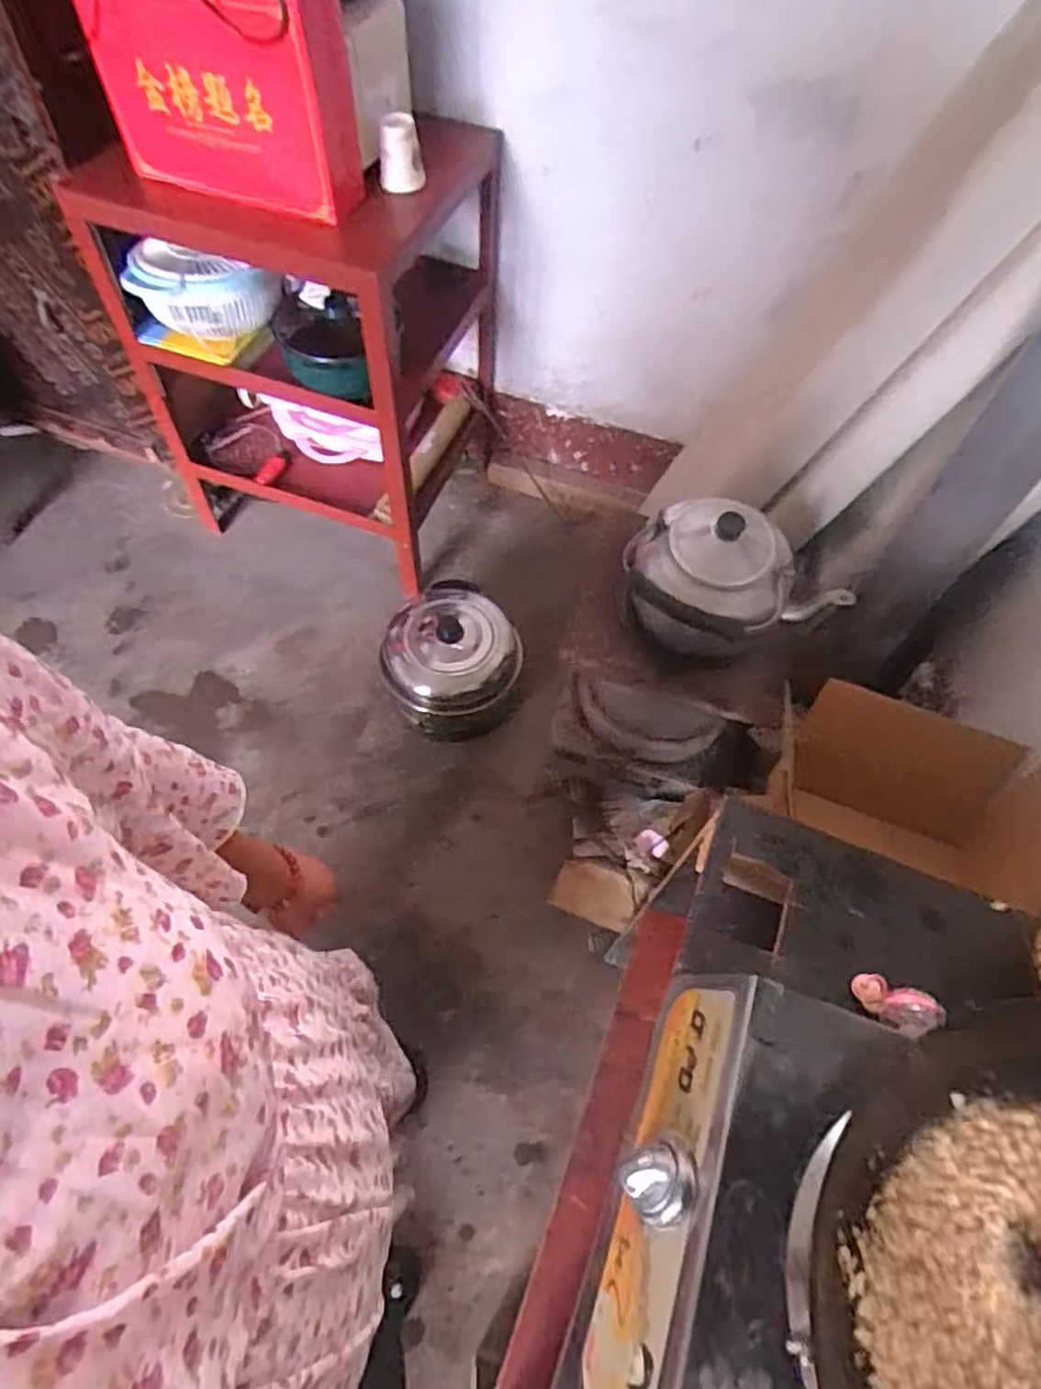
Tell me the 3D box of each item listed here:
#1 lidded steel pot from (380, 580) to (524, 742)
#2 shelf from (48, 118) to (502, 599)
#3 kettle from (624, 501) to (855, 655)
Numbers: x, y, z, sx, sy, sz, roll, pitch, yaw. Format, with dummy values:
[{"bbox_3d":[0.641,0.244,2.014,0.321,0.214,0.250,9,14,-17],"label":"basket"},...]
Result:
[{"bbox_3d":[-0.151,-0.068,1.546,0.264,0.198,0.310,-35,67,-22],"label":"lidded steel pot"},{"bbox_3d":[-0.404,-0.728,1.550,0.649,0.734,0.506,25,61,11],"label":"shelf"},{"bbox_3d":[0.285,-0.158,1.062,0.245,0.176,0.229,2,59,-3],"label":"kettle"}]

